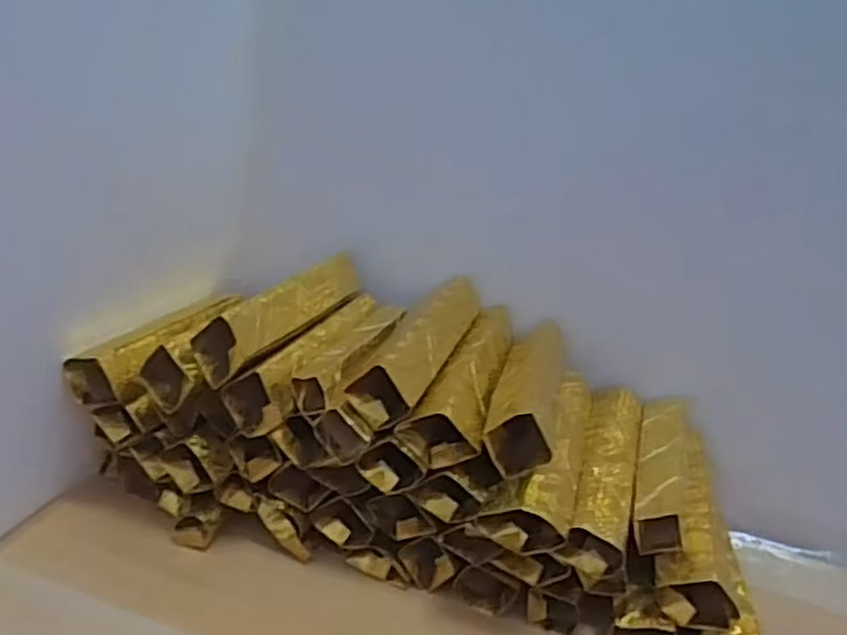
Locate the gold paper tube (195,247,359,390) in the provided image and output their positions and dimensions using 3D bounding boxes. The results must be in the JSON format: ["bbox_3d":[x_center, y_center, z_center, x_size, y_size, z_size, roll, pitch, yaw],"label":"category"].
[{"bbox_3d":[-0.073,-0.005,0.434,0.031,0.037,0.135,16,25,24],"label":"gold paper tube"}]

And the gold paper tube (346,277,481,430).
[{"bbox_3d":[-0.002,0.015,0.422,0.031,0.030,0.134,-31,8,29],"label":"gold paper tube"}]

